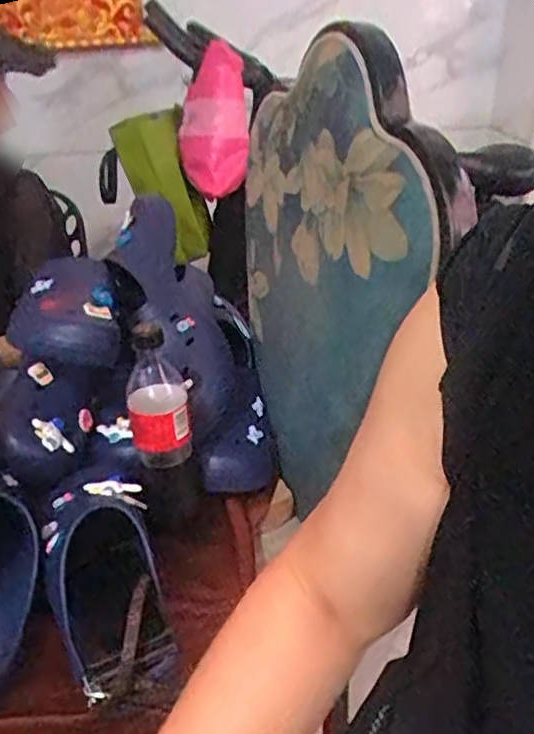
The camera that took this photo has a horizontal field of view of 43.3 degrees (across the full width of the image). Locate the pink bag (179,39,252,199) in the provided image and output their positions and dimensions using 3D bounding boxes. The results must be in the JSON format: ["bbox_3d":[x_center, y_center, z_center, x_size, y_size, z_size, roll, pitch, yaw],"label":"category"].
[{"bbox_3d":[-0.088,-0.434,1.190,0.112,0.275,0.105,3,-9,8],"label":"pink bag"}]

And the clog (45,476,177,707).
[{"bbox_3d":[-0.159,0.186,0.645,0.102,0.072,0.279,-10,31,-14],"label":"clog"}]

